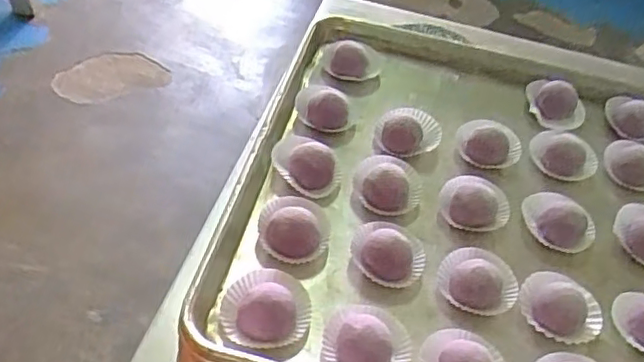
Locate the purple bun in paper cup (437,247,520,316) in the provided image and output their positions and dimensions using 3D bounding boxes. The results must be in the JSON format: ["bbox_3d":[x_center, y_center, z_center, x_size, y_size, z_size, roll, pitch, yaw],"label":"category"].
[{"bbox_3d":[0.117,0.073,0.456,0.057,0.023,0.050,26,48,15],"label":"purple bun in paper cup"}]

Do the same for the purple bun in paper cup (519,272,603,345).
[{"bbox_3d":[0.177,0.093,0.453,0.057,0.030,0.054,5,47,-5],"label":"purple bun in paper cup"}]

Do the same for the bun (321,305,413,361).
[{"bbox_3d":[0.032,0.105,0.410,0.058,0.030,0.064,20,47,9],"label":"bun"}]

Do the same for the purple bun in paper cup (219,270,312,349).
[{"bbox_3d":[-0.038,0.085,0.416,0.059,0.026,0.056,5,47,-5],"label":"purple bun in paper cup"}]

